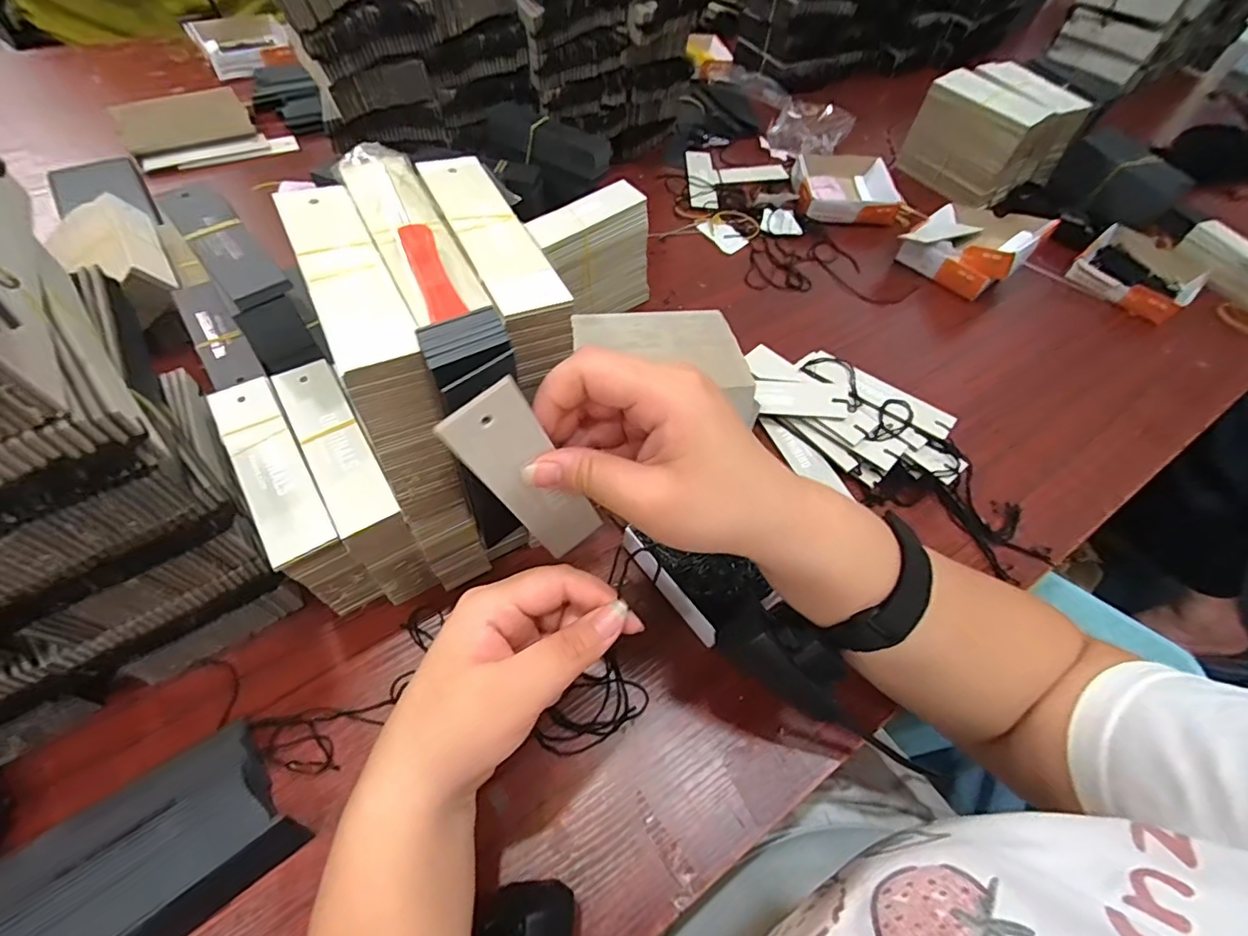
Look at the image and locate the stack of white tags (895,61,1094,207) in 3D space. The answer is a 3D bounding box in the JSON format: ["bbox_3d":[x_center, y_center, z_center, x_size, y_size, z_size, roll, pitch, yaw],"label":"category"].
[{"bbox_3d":[0.494,-0.450,0.732,0.166,0.098,0.151,-31,64,-23],"label":"stack of white tags"}]

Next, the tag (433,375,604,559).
[{"bbox_3d":[-0.039,0.008,0.246,0.032,0.126,0.004,-39,58,-9],"label":"tag"}]

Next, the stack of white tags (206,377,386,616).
[{"bbox_3d":[-0.199,0.026,0.344,0.033,0.104,0.126,-29,63,-22],"label":"stack of white tags"}]

